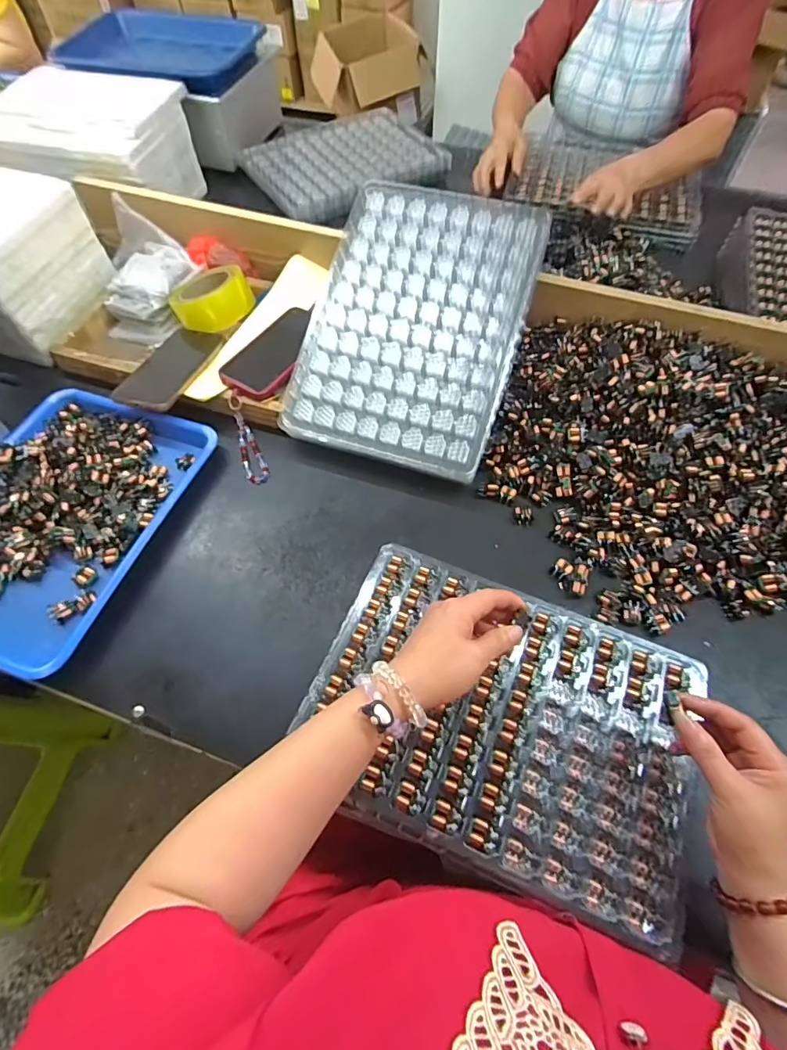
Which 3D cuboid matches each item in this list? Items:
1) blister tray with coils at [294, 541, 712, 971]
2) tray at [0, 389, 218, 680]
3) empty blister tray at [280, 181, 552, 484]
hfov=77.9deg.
[{"bbox_3d":[0.099,0.171,0.446,0.338,0.015,0.243,18,62,11],"label":"blister tray with coils"},{"bbox_3d":[-0.392,-0.015,0.561,0.245,0.047,0.324,17,61,10],"label":"tray"},{"bbox_3d":[0.027,-0.248,0.605,0.259,0.023,0.350,16,85,9],"label":"empty blister tray"}]

